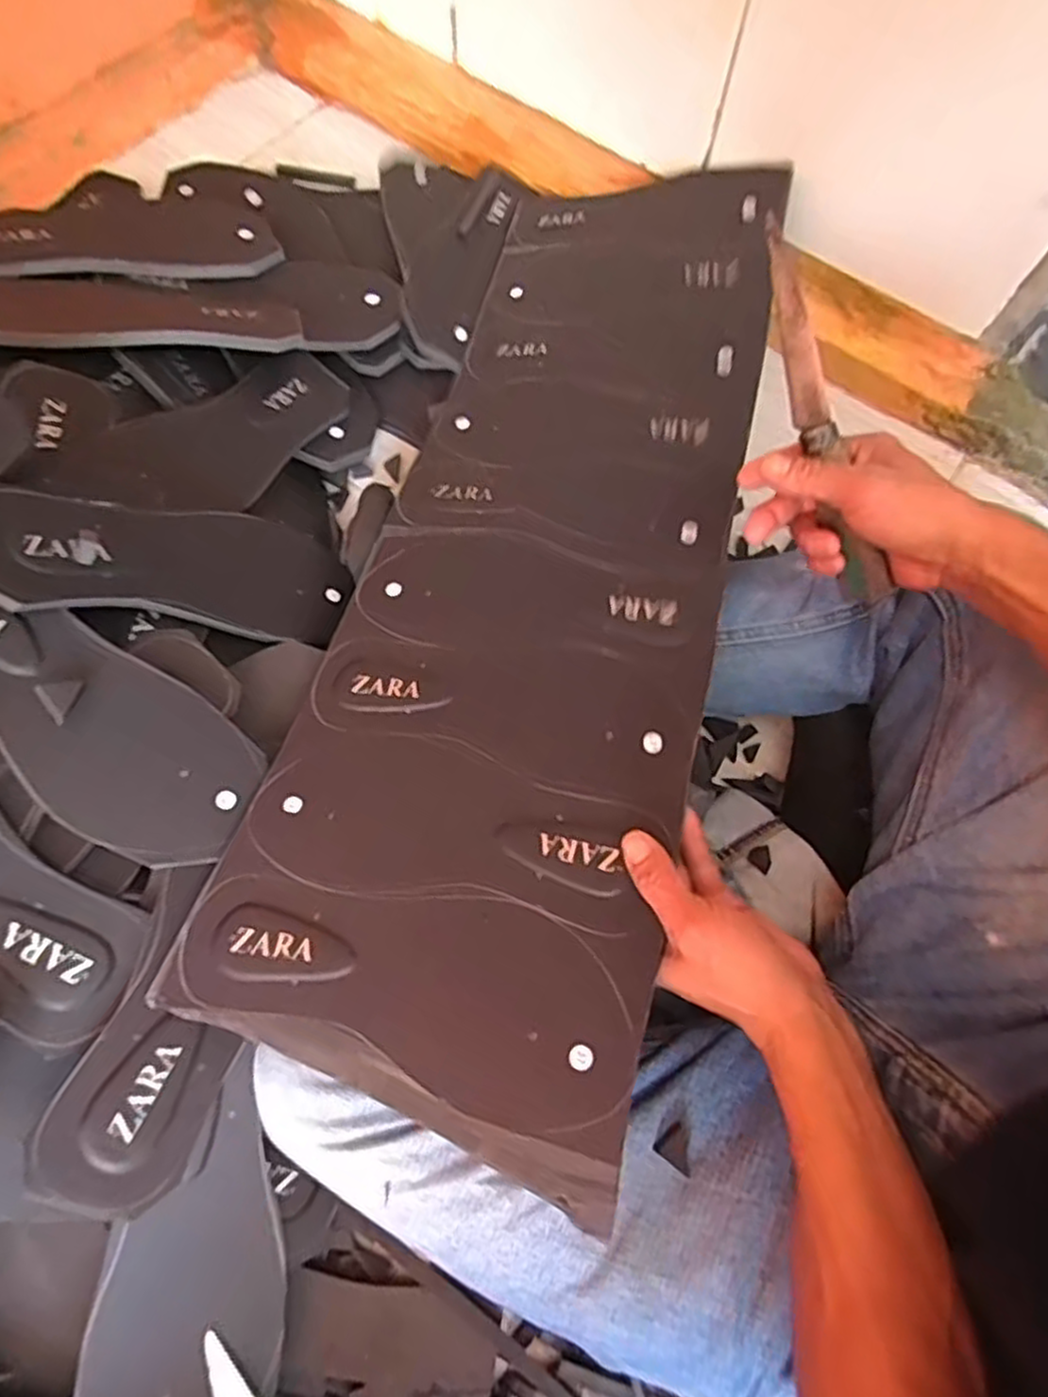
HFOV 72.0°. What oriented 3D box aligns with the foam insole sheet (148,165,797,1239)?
[{"bbox_3d":[0.018,-0.126,0.515,0.247,0.029,0.763,9,63,14],"label":"foam insole sheet"}]

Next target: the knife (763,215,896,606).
[{"bbox_3d":[0.168,-0.154,0.406,0.019,0.030,0.213,-24,101,-10],"label":"knife"}]

